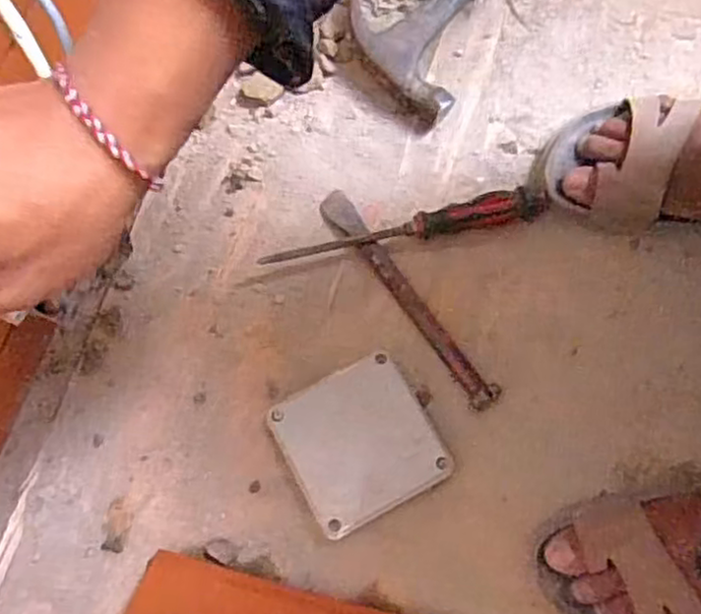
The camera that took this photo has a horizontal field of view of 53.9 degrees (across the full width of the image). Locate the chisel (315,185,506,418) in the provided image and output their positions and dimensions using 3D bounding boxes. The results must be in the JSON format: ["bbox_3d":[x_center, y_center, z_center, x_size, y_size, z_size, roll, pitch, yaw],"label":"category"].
[{"bbox_3d":[0.043,-0.007,0.534,0.022,0.021,0.203,-37,81,-5],"label":"chisel"}]

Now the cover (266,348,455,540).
[{"bbox_3d":[0.006,0.099,0.511,0.105,0.031,0.108,-28,81,-4],"label":"cover"}]

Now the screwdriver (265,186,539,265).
[{"bbox_3d":[0.041,-0.064,0.544,0.222,0.026,0.027,-10,80,-1],"label":"screwdriver"}]

